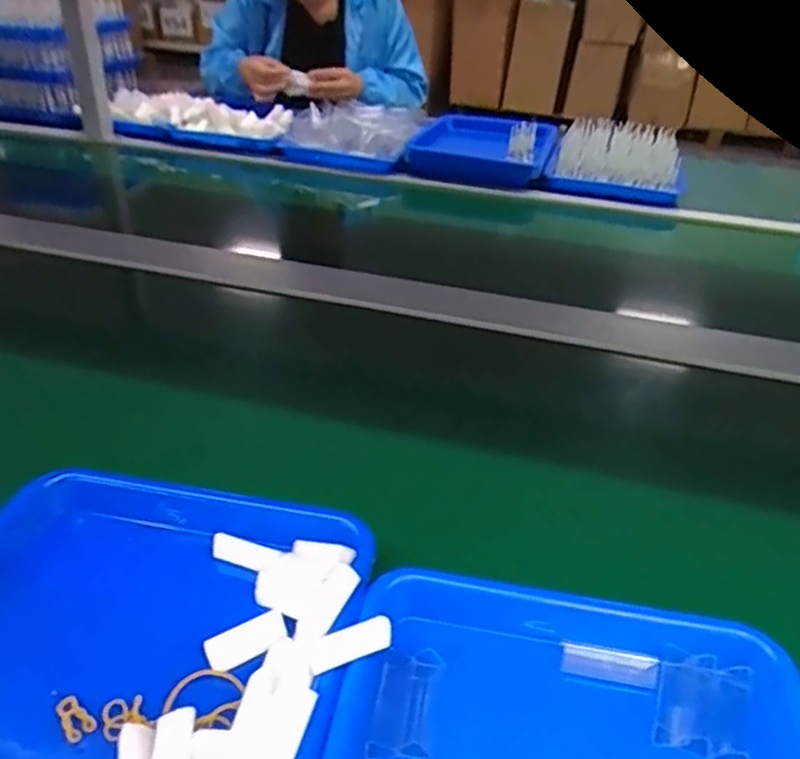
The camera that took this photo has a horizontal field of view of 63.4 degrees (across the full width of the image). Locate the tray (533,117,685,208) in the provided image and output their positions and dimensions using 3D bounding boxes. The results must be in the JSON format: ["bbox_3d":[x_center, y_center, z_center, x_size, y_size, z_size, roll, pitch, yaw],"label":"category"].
[{"bbox_3d":[0.409,-0.418,1.232,0.246,0.080,0.250,13,36,13],"label":"tray"}]

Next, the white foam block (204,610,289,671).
[{"bbox_3d":[-0.089,0.152,0.378,0.046,0.011,0.015,-17,40,-27],"label":"white foam block"}]

